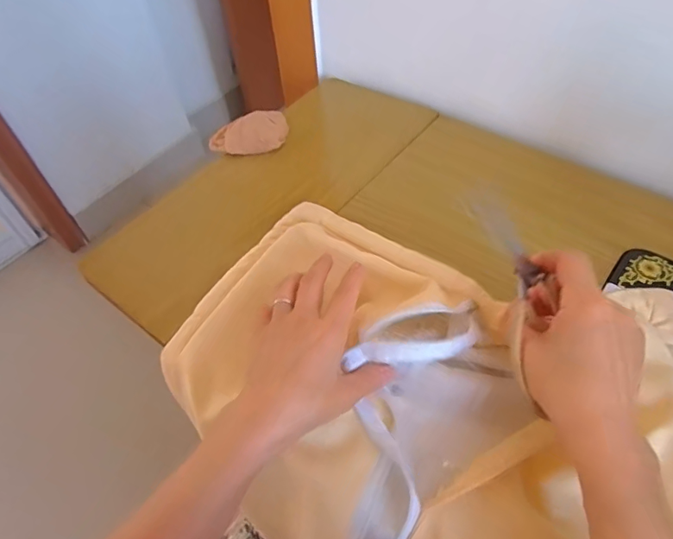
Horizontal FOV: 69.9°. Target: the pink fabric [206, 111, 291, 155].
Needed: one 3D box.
[{"bbox_3d":[-0.107,-0.167,0.589,0.095,0.025,0.060,-15,52,-7],"label":"pink fabric"}]

